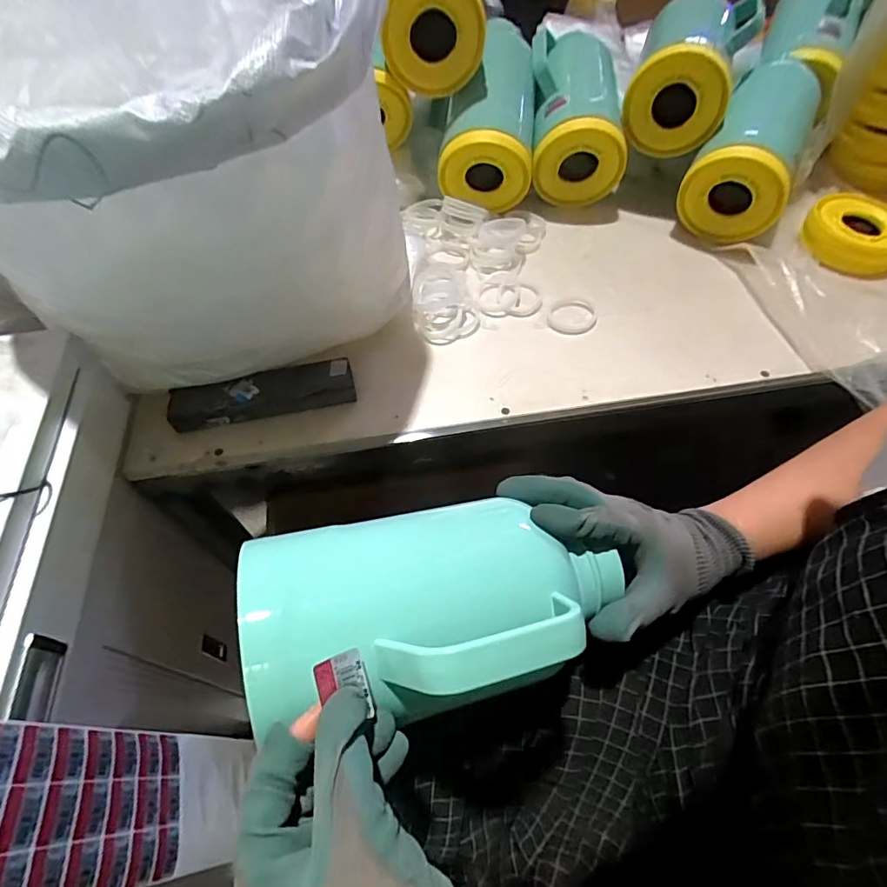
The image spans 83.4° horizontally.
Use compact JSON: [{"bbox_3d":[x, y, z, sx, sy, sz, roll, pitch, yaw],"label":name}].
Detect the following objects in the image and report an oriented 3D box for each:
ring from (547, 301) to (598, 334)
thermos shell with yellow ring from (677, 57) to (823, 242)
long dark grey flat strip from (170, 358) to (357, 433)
[{"bbox_3d":[0.169,-0.166,0.660,0.074,0.005,0.059,-36,63,-20],"label":"ring"},{"bbox_3d":[0.527,-0.490,0.844,0.151,0.151,0.291,29,62,18],"label":"thermos shell with yellow ring"},{"bbox_3d":[-0.205,-0.056,0.569,0.198,0.036,0.045,-13,58,-8],"label":"long dark grey flat strip"}]

